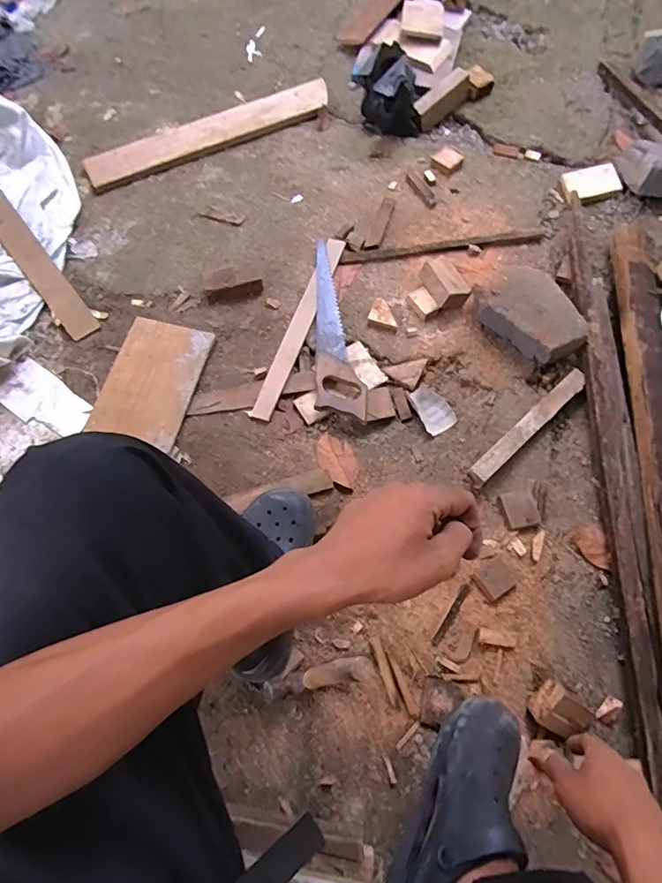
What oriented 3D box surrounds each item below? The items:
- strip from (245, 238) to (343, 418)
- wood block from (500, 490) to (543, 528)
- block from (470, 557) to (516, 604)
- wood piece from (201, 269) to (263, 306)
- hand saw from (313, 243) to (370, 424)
[{"bbox_3d":[-0.060,-0.236,1.007,0.045,0.009,0.433,18,71,9],"label":"strip"},{"bbox_3d":[0.311,0.113,0.831,0.050,0.017,0.061,-13,66,-4],"label":"wood block"},{"bbox_3d":[0.251,0.213,0.773,0.052,0.017,0.049,-31,68,-11],"label":"block"},{"bbox_3d":[-0.202,-0.324,1.037,0.117,0.033,0.067,-9,66,-2],"label":"wood piece"},{"bbox_3d":[0.009,-0.236,0.998,0.091,0.029,0.416,-4,66,0],"label":"hand saw"}]

